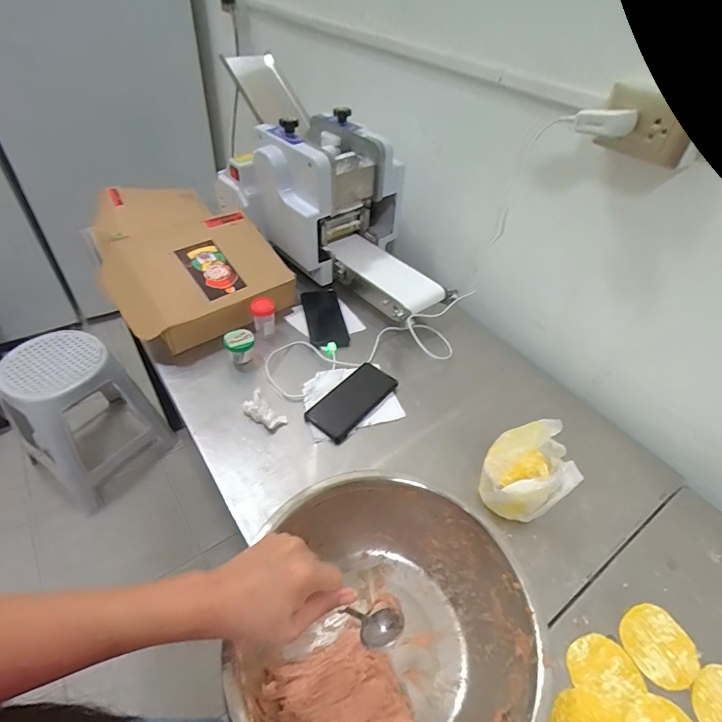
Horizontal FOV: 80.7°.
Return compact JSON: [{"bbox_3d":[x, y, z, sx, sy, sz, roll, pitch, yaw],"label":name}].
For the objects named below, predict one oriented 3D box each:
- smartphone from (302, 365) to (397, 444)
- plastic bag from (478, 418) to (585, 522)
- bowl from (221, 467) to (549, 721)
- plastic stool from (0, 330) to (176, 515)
[{"bbox_3d":[-0.012,0.067,0.724,0.078,0.006,0.160,38,55,20],"label":"smartphone"},{"bbox_3d":[0.223,0.152,0.575,0.110,0.145,0.104,35,52,28],"label":"plastic bag"},{"bbox_3d":[0.028,0.281,0.433,0.256,0.129,0.278,2,44,-2],"label":"bowl"},{"bbox_3d":[-0.890,0.156,1.357,0.326,0.478,0.334,27,49,22],"label":"plastic stool"}]

